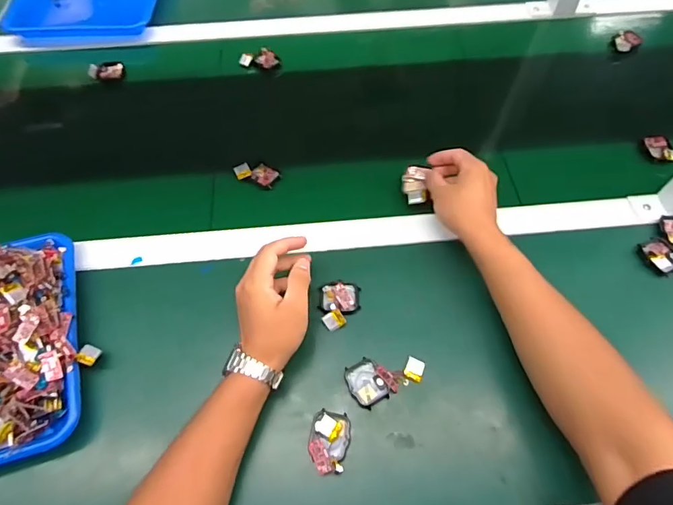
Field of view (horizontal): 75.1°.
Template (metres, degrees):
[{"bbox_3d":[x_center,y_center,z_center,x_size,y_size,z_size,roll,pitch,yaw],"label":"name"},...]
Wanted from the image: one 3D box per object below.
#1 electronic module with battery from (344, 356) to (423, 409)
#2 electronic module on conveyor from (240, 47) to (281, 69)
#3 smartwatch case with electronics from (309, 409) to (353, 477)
[{"bbox_3d":[0.052,0.129,0.470,0.080,0.010,0.047,-25,63,-12],"label":"electronic module with battery"},{"bbox_3d":[-0.127,-0.319,0.720,0.064,0.023,0.019,2,61,2],"label":"electronic module on conveyor"},{"bbox_3d":[-0.007,0.189,0.436,0.040,0.013,0.056,9,61,6],"label":"smartwatch case with electronics"}]

